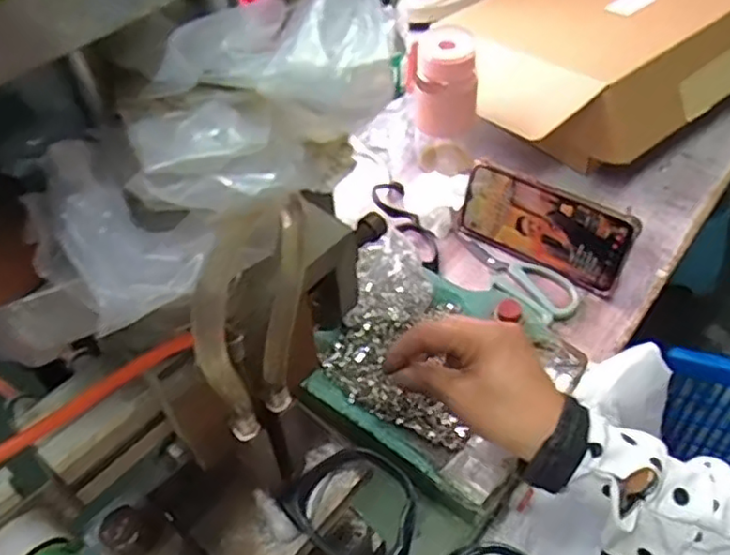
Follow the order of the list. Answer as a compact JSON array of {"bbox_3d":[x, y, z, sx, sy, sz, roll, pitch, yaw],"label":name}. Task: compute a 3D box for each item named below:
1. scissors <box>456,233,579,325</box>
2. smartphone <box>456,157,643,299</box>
[{"bbox_3d":[0.145,-0.007,0.621,0.056,0.013,0.138,-30,52,-21],"label":"scissors"},{"bbox_3d":[0.167,-0.050,0.611,0.166,0.079,0.013,28,41,25],"label":"smartphone"}]

